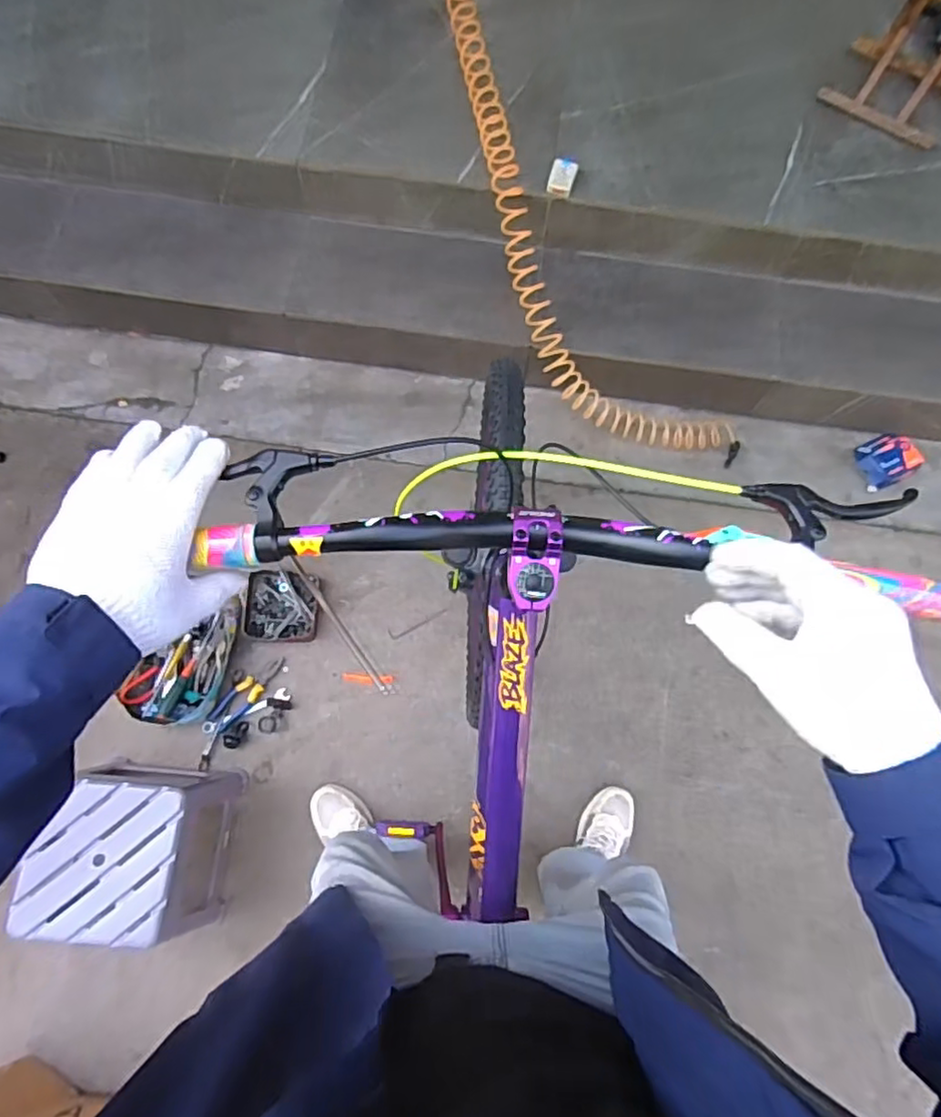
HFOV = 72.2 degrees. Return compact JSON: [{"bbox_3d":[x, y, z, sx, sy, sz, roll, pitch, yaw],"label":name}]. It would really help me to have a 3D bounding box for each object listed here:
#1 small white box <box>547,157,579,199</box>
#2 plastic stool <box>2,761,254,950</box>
[{"bbox_3d":[0.216,-0.891,1.500,0.059,0.025,0.097,12,71,2],"label":"small white box"},{"bbox_3d":[-0.607,0.534,1.198,0.256,0.251,0.280,6,71,0],"label":"plastic stool"}]

